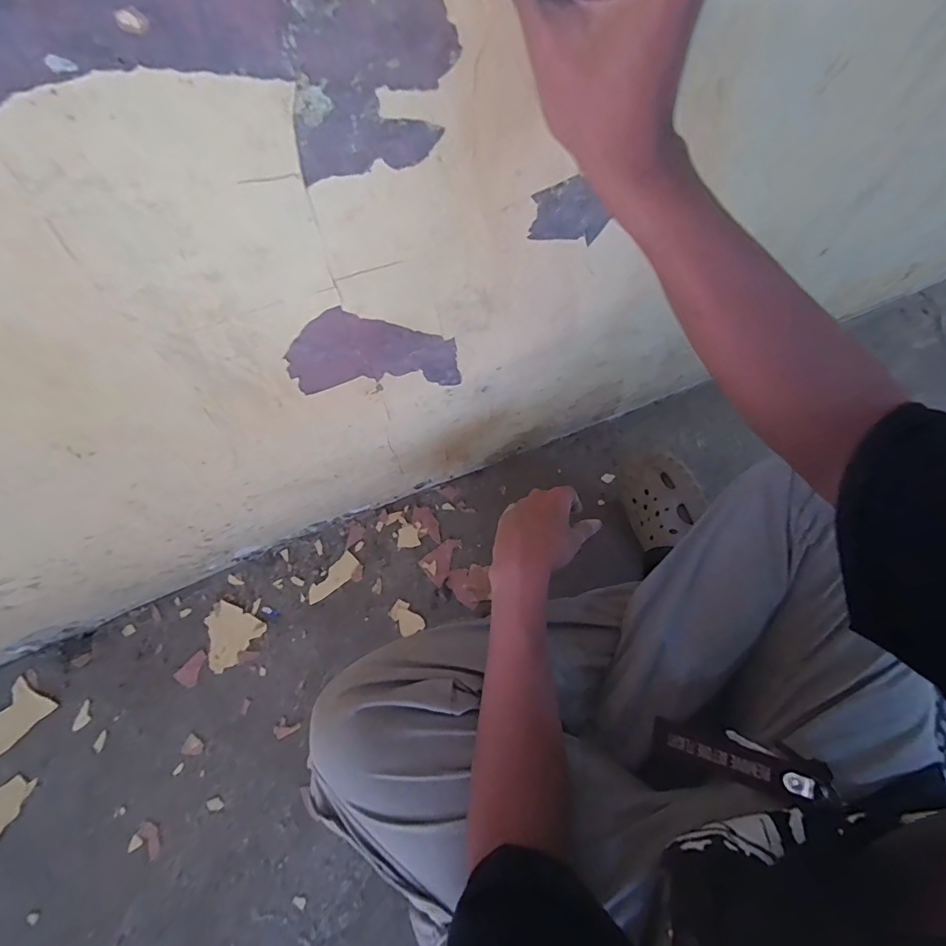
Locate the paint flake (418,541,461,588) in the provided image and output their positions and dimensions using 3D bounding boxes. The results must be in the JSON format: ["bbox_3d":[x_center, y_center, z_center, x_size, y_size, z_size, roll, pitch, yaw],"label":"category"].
[{"bbox_3d":[-0.040,0.128,0.706,0.068,0.004,0.047,-37,72,-17],"label":"paint flake"}]

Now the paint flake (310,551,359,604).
[{"bbox_3d":[-0.202,0.154,0.695,0.033,0.005,0.085,39,70,15],"label":"paint flake"}]

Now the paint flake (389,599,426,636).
[{"bbox_3d":[-0.094,0.203,0.673,0.033,0.008,0.051,-33,70,-16],"label":"paint flake"}]

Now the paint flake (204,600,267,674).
[{"bbox_3d":[-0.344,0.225,0.669,0.079,0.007,0.081,34,69,13],"label":"paint flake"}]

